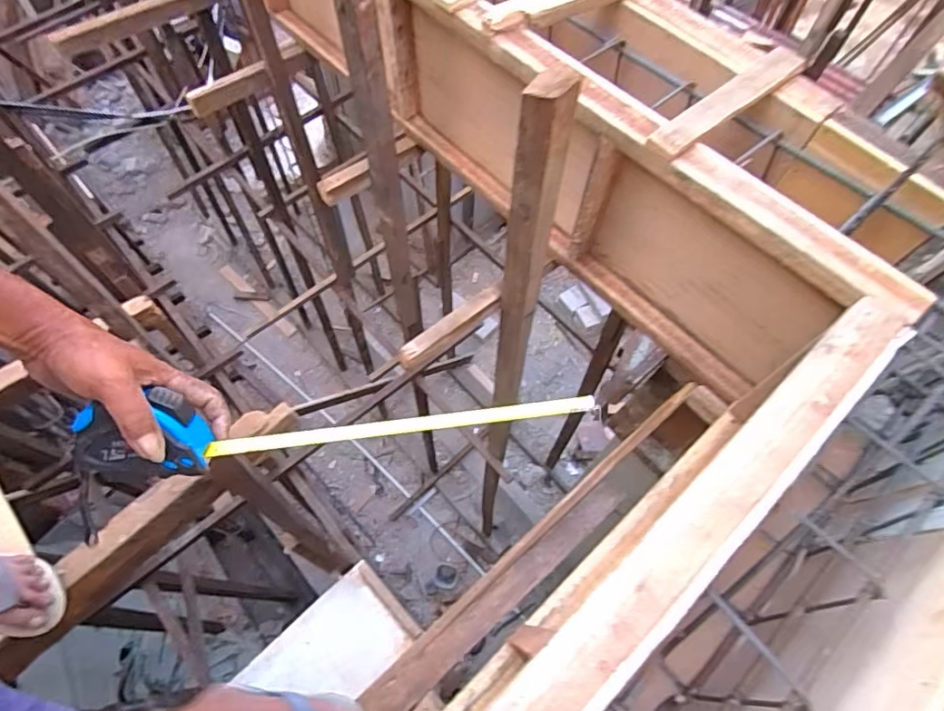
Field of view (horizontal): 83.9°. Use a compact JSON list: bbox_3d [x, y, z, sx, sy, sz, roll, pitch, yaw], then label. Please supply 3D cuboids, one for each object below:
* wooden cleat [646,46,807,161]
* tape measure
[{"bbox_3d":[0.412,-0.413,0.846,0.318,0.021,0.063,-36,63,-13],"label":"wooden cleat"},{"bbox_3d":[-0.104,0.056,0.449,0.415,0.053,0.054,-3,63,-7],"label":"tape measure"}]

